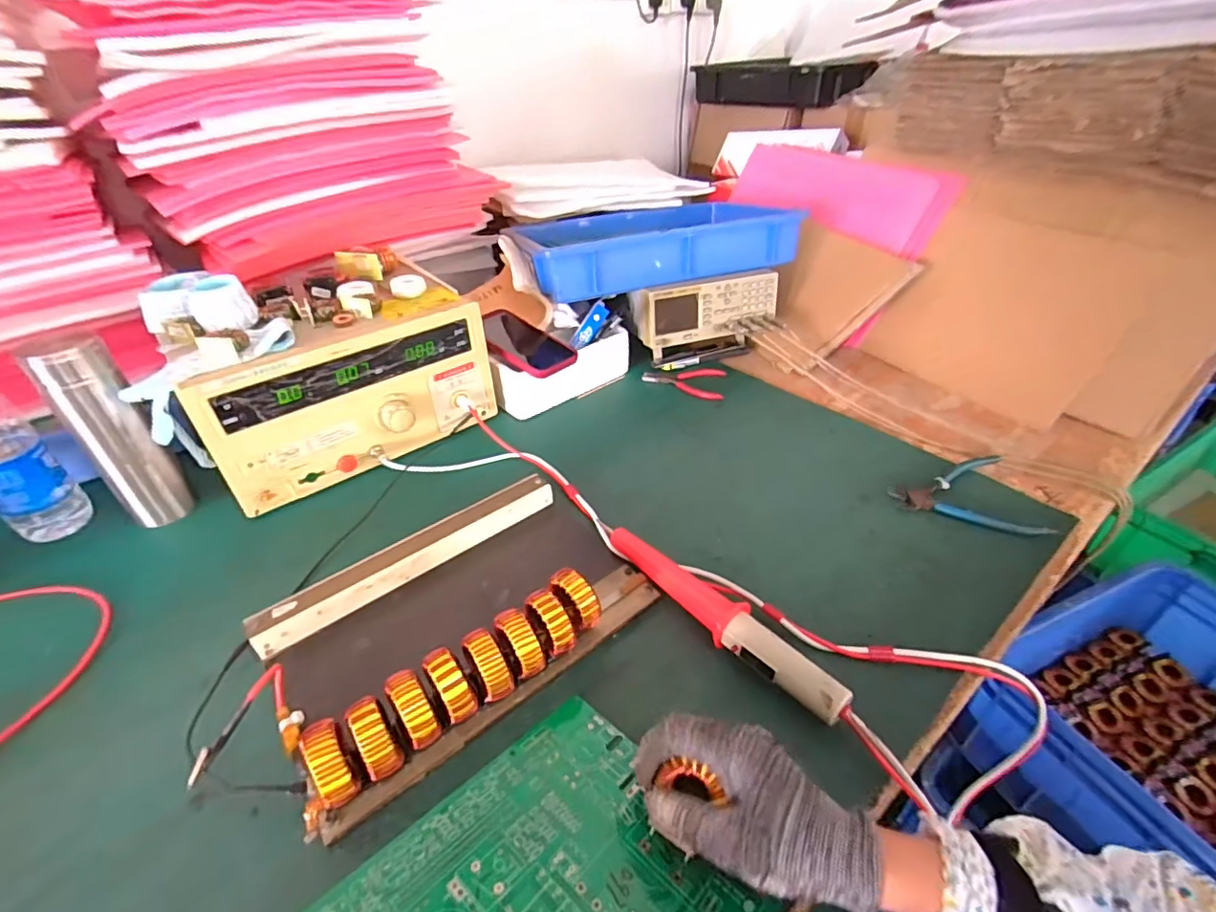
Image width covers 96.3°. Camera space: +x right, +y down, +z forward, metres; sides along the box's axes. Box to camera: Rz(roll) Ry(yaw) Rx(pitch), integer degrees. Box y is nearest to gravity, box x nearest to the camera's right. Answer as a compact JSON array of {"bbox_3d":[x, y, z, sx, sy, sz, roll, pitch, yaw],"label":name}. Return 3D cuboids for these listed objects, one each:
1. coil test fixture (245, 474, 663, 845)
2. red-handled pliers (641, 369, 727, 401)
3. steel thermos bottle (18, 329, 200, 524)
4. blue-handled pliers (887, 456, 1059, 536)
[{"bbox_3d":[-0.126,0.124,0.466,0.302,0.062,0.195,-28,44,-30],"label":"coil test fixture"},{"bbox_3d":[0.114,-0.114,0.828,0.123,0.012,0.092,8,38,12],"label":"red-handled pliers"},{"bbox_3d":[-0.508,-0.022,0.566,0.055,0.205,0.062,29,47,35],"label":"steel thermos bottle"},{"bbox_3d":[0.385,0.042,0.601,0.142,0.018,0.123,2,37,5],"label":"blue-handled pliers"}]

